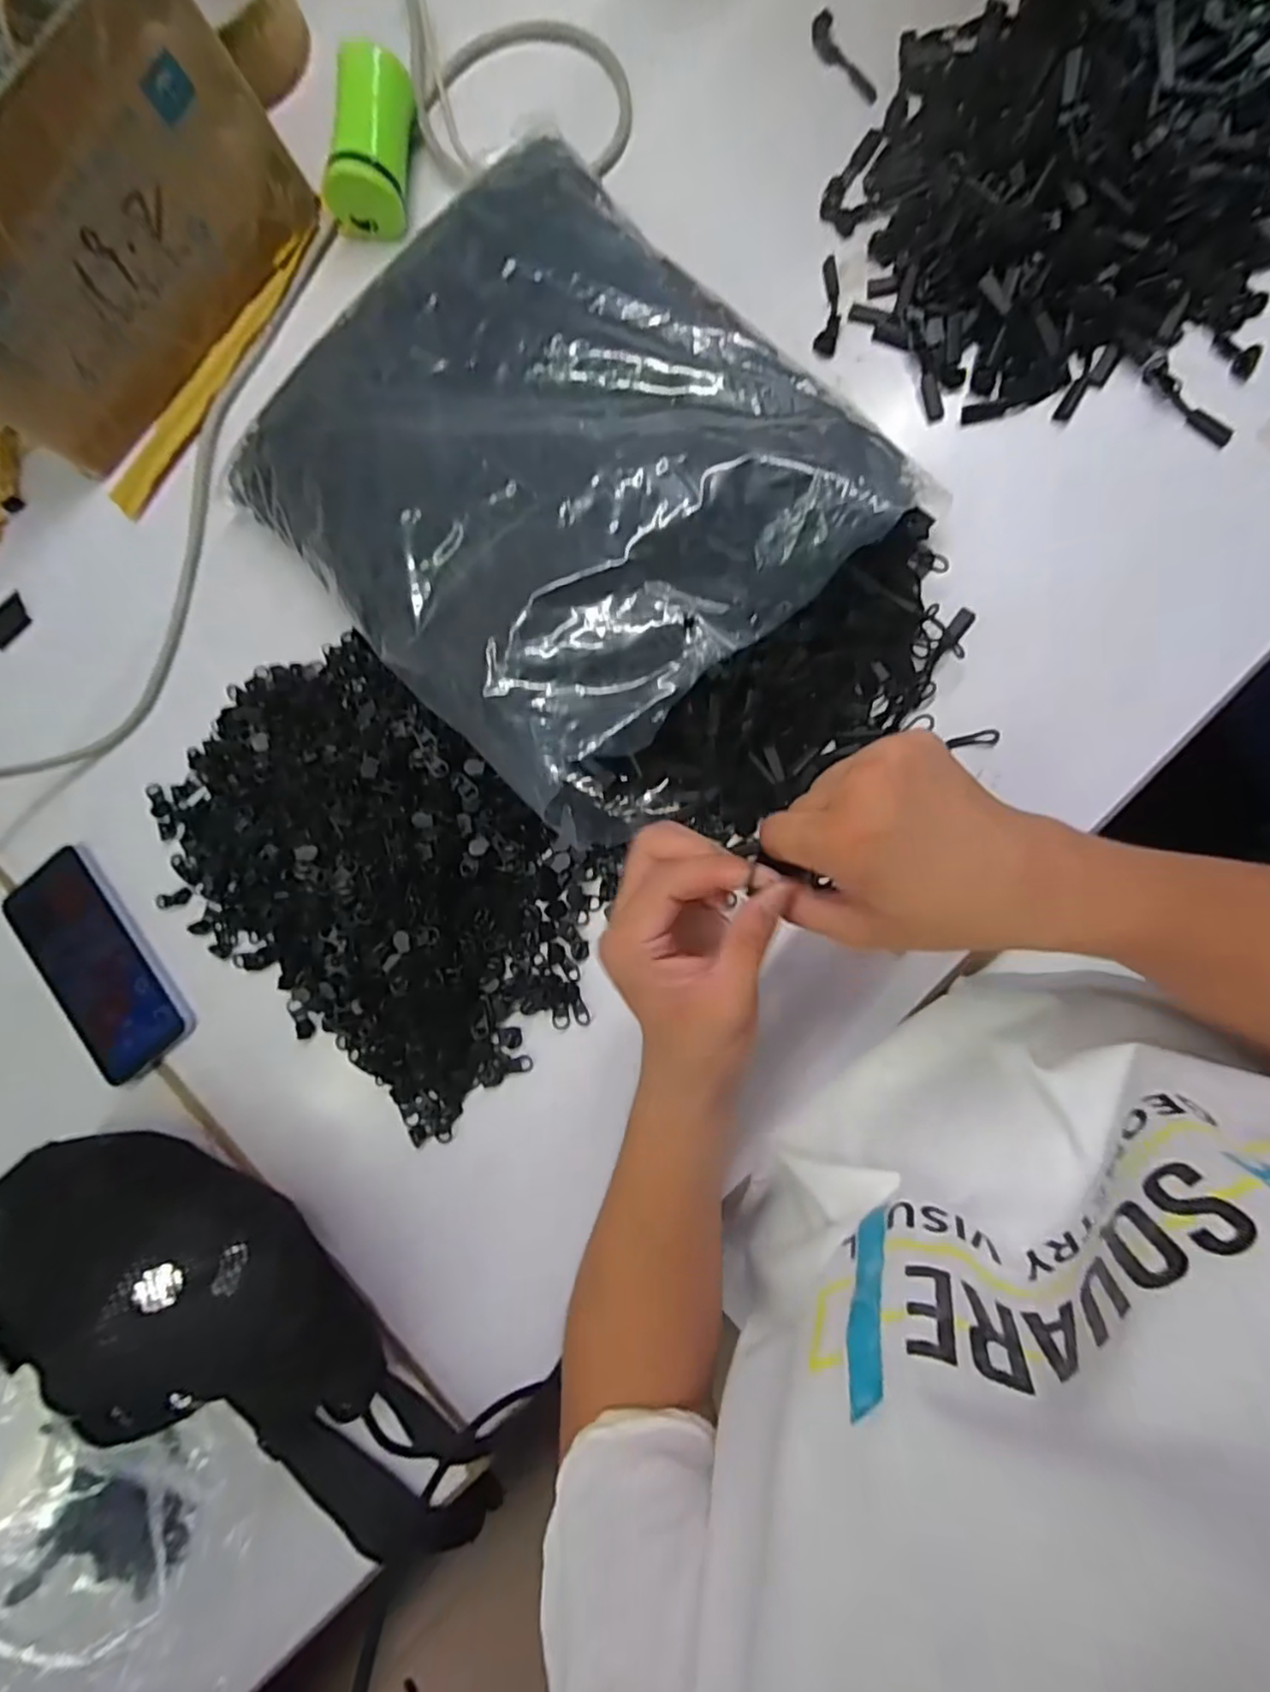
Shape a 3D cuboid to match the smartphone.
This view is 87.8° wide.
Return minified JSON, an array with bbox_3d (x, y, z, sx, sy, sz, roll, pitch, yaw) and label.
[{"bbox_3d":[-0.369,0.081,0.451,0.075,0.010,0.155,-37,83,6],"label":"smartphone"}]

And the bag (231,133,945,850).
[{"bbox_3d":[-0.038,-0.217,0.372,0.328,0.095,0.294,43,95,8],"label":"bag"}]

